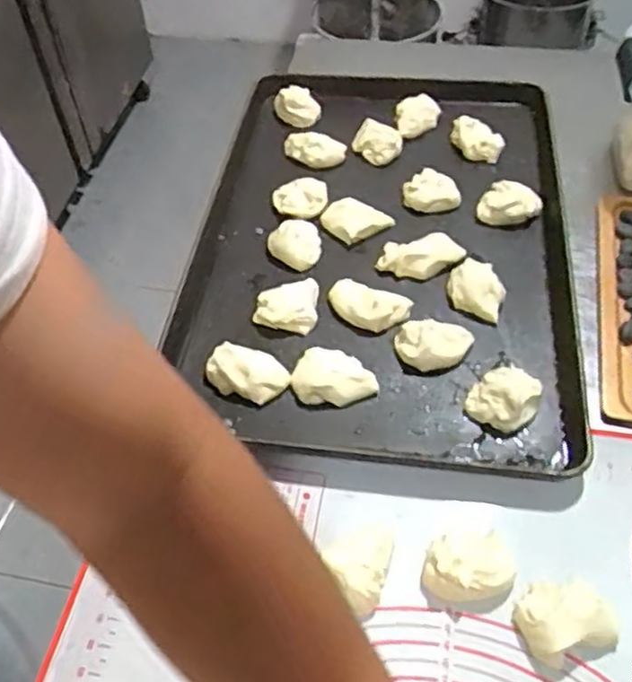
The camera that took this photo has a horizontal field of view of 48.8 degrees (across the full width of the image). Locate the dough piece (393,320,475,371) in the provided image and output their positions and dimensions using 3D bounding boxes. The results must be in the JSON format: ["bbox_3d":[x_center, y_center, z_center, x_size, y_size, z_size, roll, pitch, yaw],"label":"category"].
[{"bbox_3d":[0.118,0.004,0.691,0.076,0.027,0.046,-4,49,0],"label":"dough piece"}]

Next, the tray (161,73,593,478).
[{"bbox_3d":[0.073,-0.137,0.812,0.416,0.031,0.625,4,49,7],"label":"tray"}]

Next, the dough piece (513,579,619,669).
[{"bbox_3d":[0.184,0.204,0.517,0.066,0.026,0.055,-14,50,-9],"label":"dough piece"}]

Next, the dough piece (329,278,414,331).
[{"bbox_3d":[0.053,-0.036,0.734,0.084,0.029,0.046,20,53,19],"label":"dough piece"}]

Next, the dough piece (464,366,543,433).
[{"bbox_3d":[0.175,0.052,0.648,0.058,0.030,0.060,-2,49,2],"label":"dough piece"}]

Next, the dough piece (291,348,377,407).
[{"bbox_3d":[0.018,0.034,0.673,0.078,0.024,0.056,0,49,4],"label":"dough piece"}]

